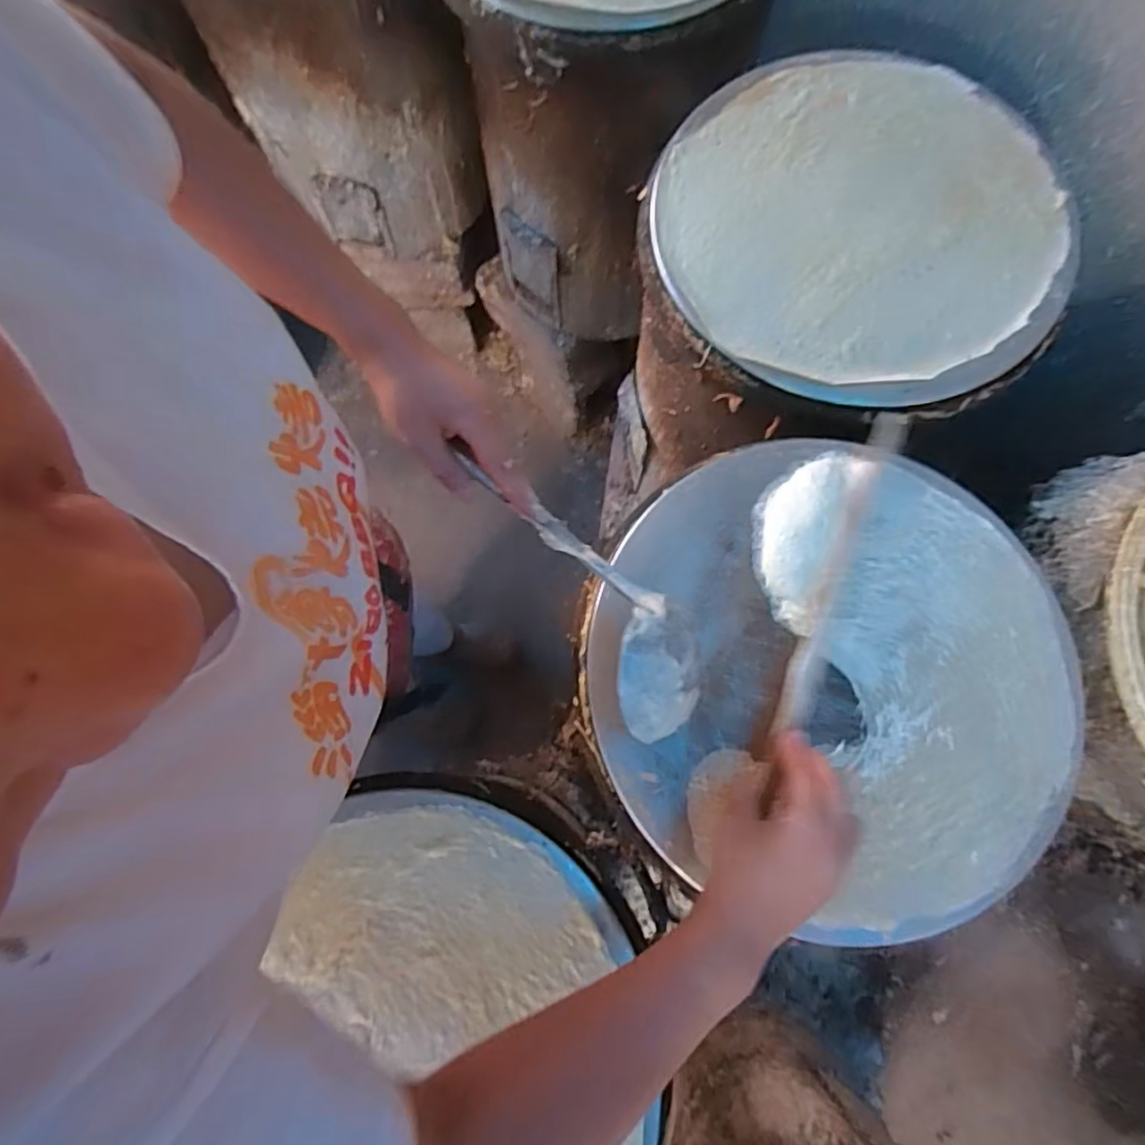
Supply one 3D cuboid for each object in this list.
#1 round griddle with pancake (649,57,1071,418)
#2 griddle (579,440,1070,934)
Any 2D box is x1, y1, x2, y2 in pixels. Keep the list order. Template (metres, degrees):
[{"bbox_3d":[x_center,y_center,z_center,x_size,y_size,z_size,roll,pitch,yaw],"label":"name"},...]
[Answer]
[{"bbox_3d":[0.266,-0.328,0.598,0.360,0.014,0.372,39,79,9],"label":"round griddle with pancake"},{"bbox_3d":[0.201,0.072,0.496,0.364,0.034,0.356,0,76,0],"label":"griddle"}]

